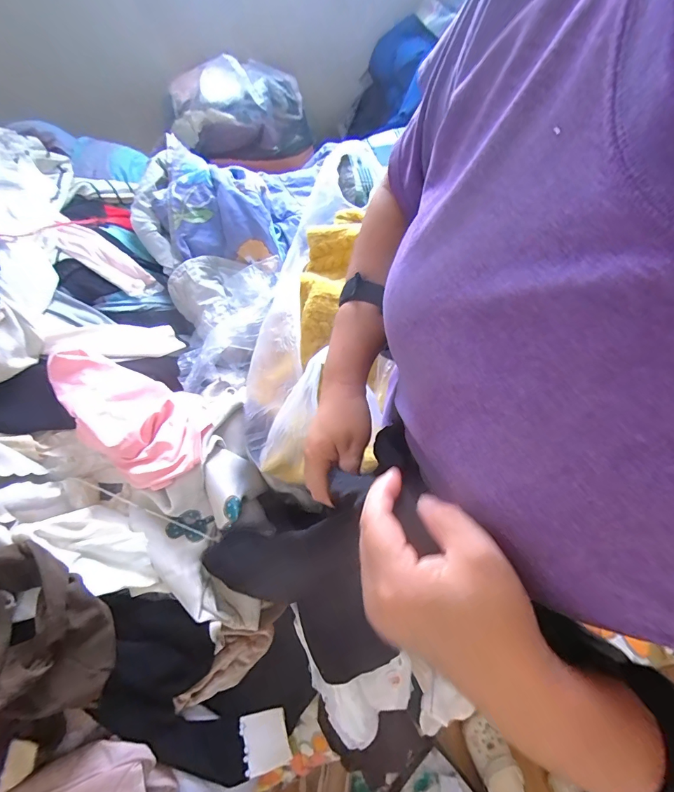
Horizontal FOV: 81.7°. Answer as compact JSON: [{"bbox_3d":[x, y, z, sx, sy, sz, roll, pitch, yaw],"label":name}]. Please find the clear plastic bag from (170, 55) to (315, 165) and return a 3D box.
[{"bbox_3d":[-0.294,-0.853,1.192,0.398,0.244,0.209,-10,65,-1],"label":"clear plastic bag"}]

